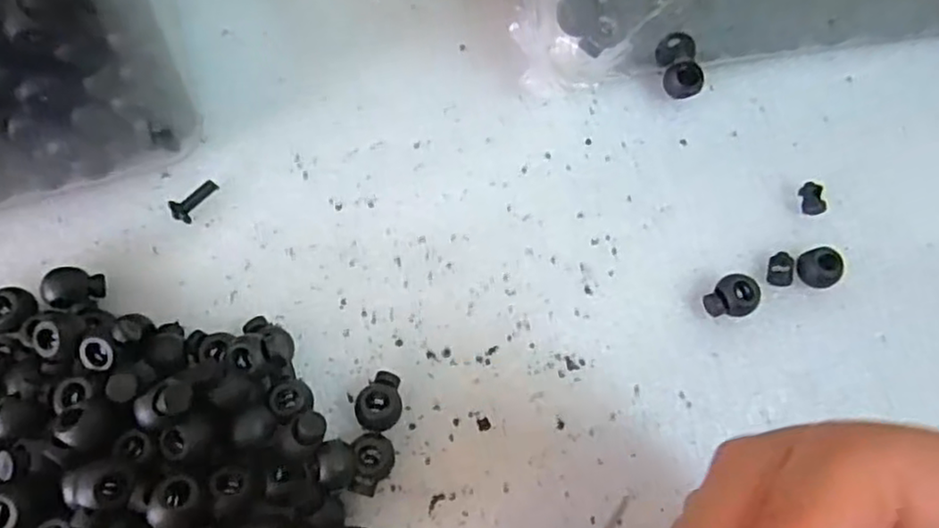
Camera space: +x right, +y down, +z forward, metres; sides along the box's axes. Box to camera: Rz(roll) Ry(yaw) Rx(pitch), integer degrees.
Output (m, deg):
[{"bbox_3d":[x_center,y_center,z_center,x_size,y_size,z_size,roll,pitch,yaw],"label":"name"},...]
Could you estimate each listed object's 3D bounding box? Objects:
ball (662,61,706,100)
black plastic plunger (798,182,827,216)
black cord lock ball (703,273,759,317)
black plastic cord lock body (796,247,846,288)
[{"bbox_3d":[0.088,-0.076,0.281,0.014,0.012,0.015,1,71,-2],"label":"ball"},{"bbox_3d":[0.135,-0.026,0.268,0.008,0.007,0.013,-9,72,-5],"label":"black plastic plunger"},{"bbox_3d":[0.097,0.013,0.250,0.018,0.011,0.015,-30,75,-12],"label":"black cord lock ball"},{"bbox_3d":[0.131,0.002,0.255,0.015,0.012,0.015,1,71,-2],"label":"black plastic cord lock body"}]

